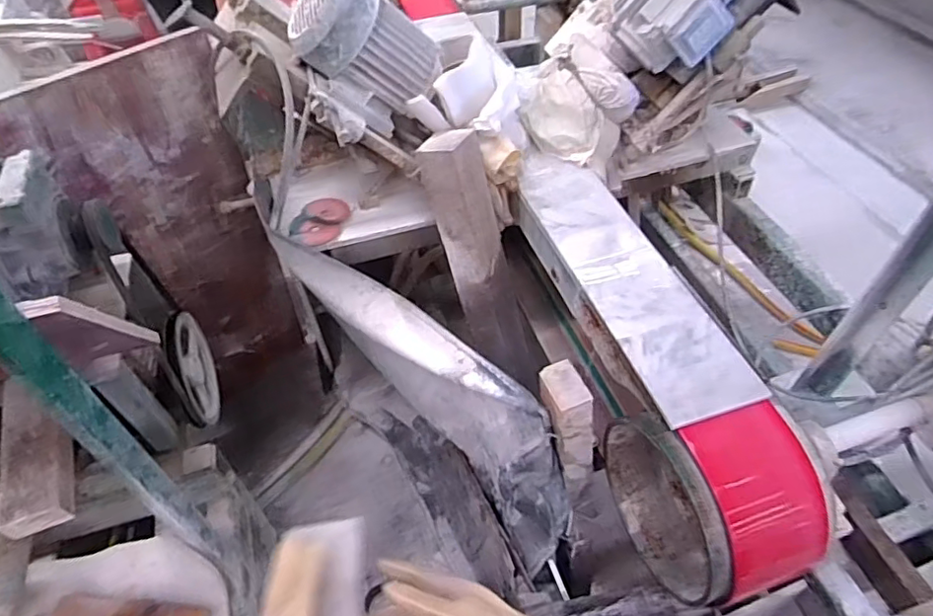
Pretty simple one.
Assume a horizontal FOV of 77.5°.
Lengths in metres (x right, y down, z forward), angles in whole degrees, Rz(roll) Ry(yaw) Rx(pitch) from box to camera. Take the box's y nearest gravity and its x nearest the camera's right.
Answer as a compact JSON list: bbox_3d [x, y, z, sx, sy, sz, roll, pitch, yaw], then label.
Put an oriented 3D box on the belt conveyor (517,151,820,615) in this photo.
[{"bbox_3d":[0.267,0.049,0.945,0.167,0.271,0.747,-15,65,-11],"label":"belt conveyor"}]

